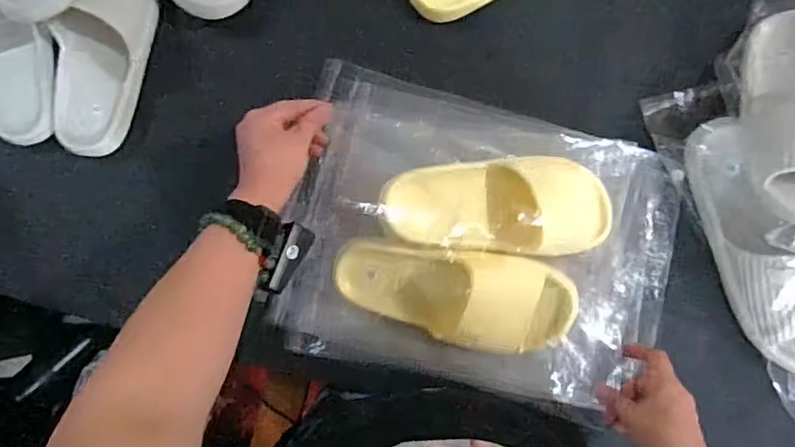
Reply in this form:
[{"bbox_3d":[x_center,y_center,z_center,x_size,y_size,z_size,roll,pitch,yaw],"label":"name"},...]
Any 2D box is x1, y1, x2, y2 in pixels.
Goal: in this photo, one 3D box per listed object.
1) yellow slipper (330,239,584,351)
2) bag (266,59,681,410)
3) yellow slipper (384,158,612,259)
[{"bbox_3d":[0.057,0.076,0.566,0.244,0.094,0.093,9,85,4],"label":"yellow slipper"},{"bbox_3d":[0.086,0.024,0.568,0.409,0.108,0.311,15,86,5],"label":"bag"},{"bbox_3d":[0.112,-0.020,0.540,0.242,0.060,0.108,0,84,-19],"label":"yellow slipper"}]

